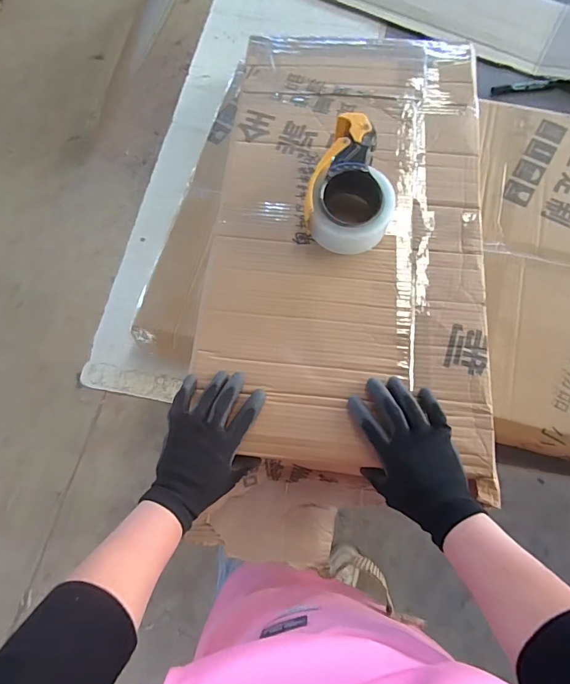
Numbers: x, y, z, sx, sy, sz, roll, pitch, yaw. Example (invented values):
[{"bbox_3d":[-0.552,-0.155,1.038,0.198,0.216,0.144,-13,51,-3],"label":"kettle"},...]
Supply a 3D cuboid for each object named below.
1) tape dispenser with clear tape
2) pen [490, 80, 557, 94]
[{"bbox_3d":[0.092,-0.207,0.530,0.113,0.058,0.180,14,73,6],"label":"tape dispenser with clear tape"},{"bbox_3d":[0.465,-0.495,0.770,0.128,0.009,0.021,-11,72,-2],"label":"pen"}]

